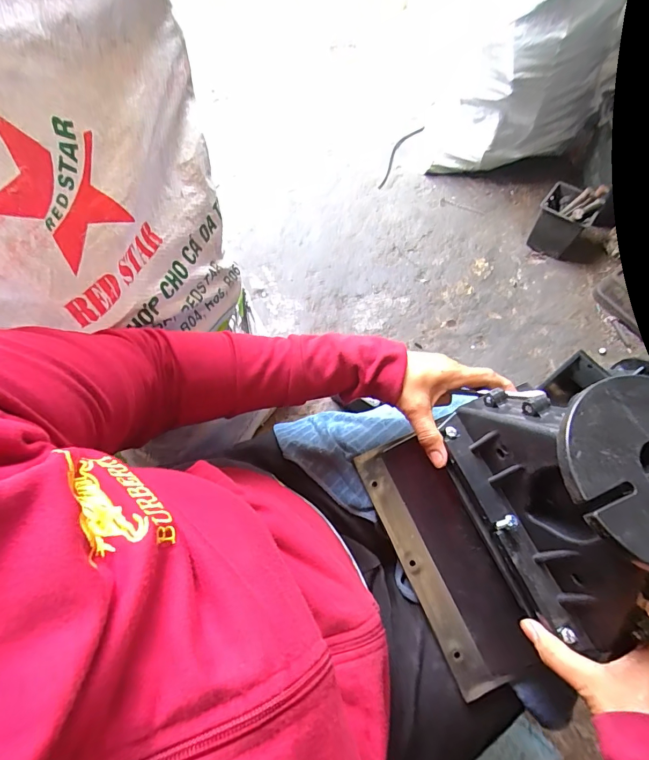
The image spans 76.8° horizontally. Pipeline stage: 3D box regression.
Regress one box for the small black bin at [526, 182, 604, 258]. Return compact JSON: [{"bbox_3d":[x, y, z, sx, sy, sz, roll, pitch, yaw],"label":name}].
[{"bbox_3d":[0.661,-0.446,1.143,0.136,0.142,0.132,36,70,17],"label":"small black bin"}]

